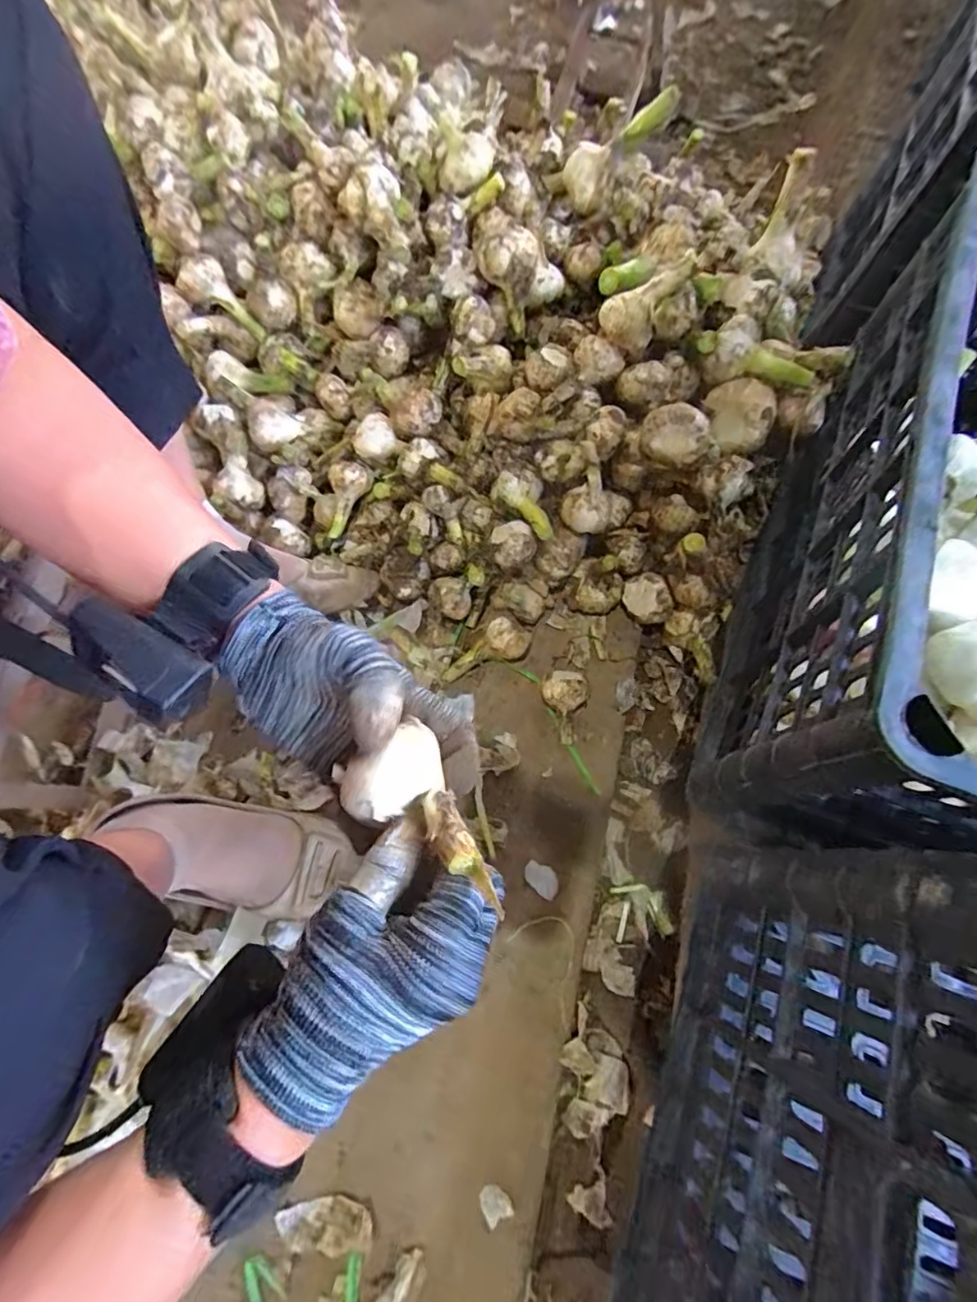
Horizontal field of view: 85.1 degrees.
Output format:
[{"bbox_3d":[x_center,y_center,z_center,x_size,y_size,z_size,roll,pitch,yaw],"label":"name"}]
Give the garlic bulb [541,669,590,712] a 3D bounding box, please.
[{"bbox_3d":[0.075,0.041,0.521,0.043,0.040,0.037,22,70,8],"label":"garlic bulb"}]

